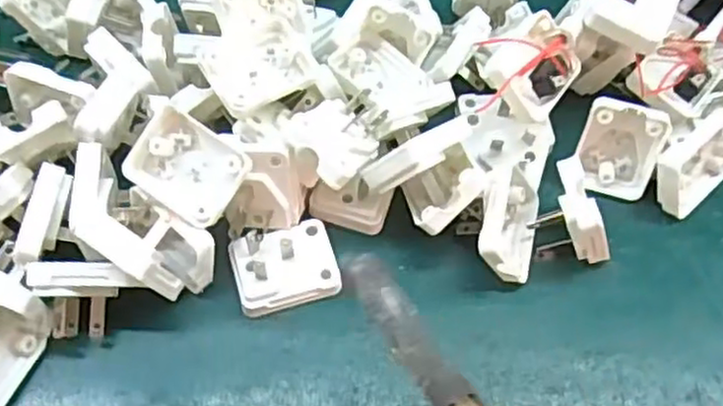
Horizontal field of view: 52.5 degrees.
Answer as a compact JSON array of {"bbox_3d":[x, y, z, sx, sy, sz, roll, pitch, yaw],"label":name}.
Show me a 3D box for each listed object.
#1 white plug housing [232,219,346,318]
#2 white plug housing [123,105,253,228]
[{"bbox_3d":[-0.036,0.028,0.342,0.047,0.021,0.038,-14,62,-9],"label":"white plug housing"},{"bbox_3d":[-0.078,-0.016,0.328,0.049,0.012,0.039,33,87,13],"label":"white plug housing"}]

